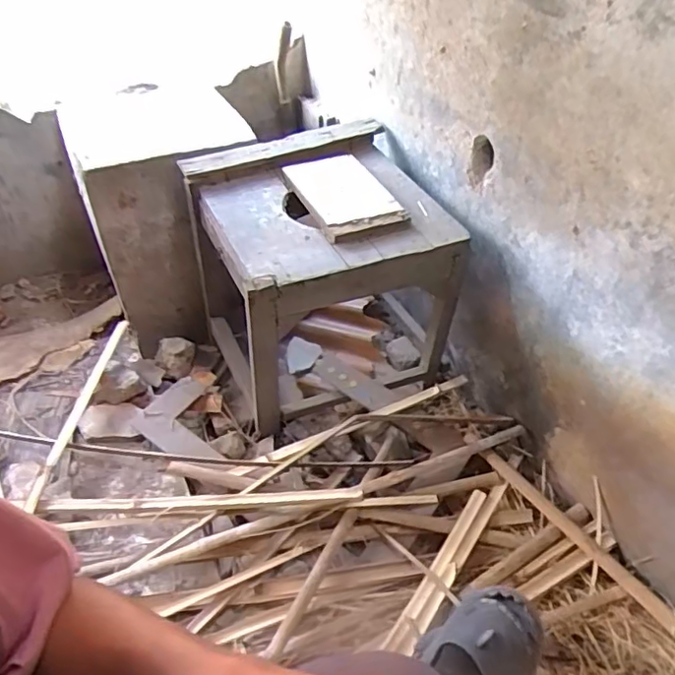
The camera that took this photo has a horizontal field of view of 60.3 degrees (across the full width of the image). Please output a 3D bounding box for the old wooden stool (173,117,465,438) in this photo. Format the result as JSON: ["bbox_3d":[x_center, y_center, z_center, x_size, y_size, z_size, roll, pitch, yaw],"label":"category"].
[{"bbox_3d":[-0.033,-0.138,1.240,0.438,0.407,0.440,-17,46,-16],"label":"old wooden stool"}]

